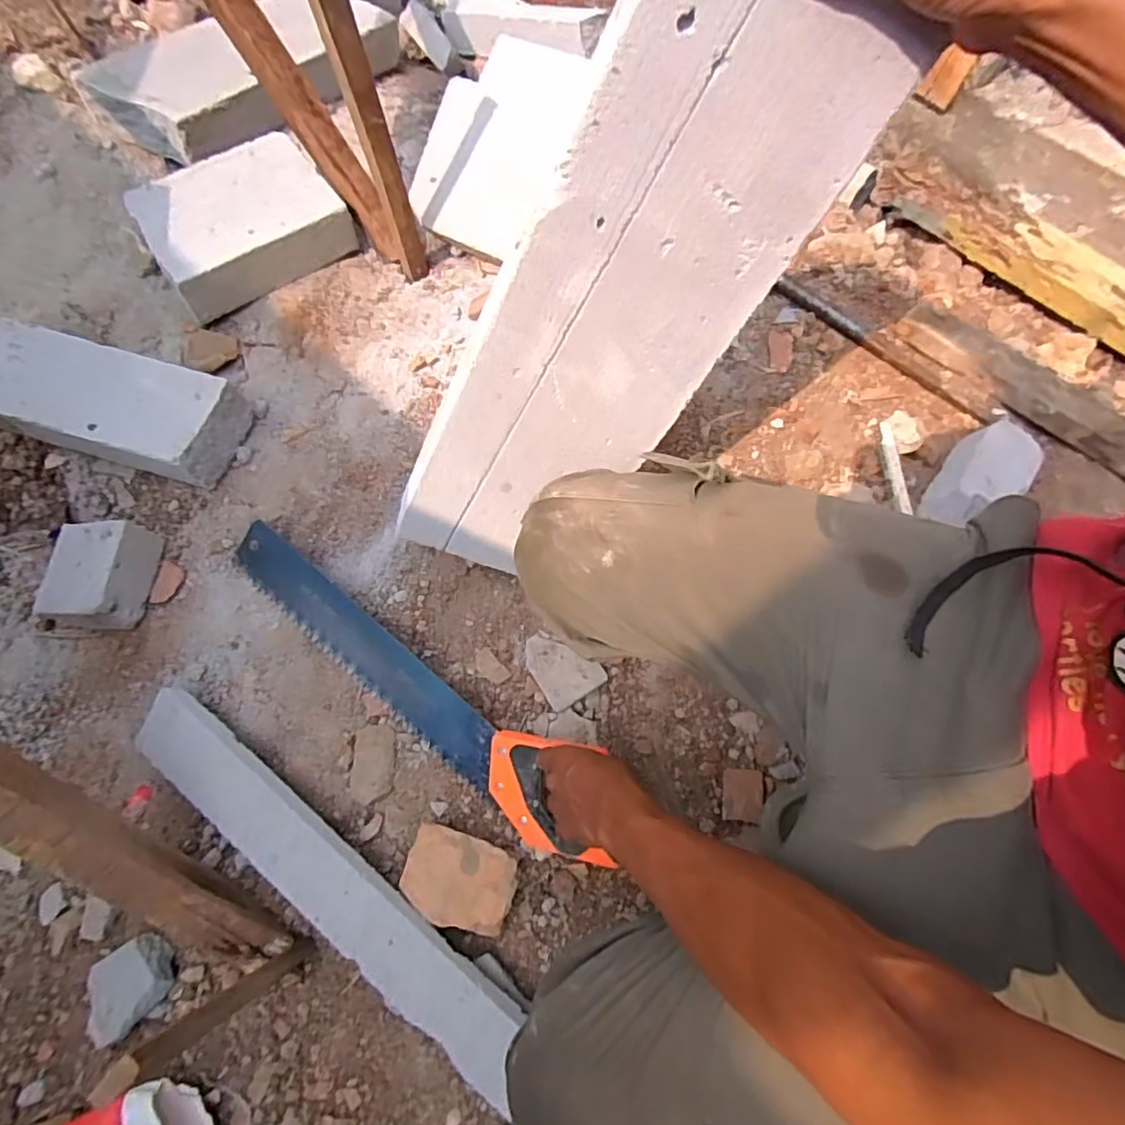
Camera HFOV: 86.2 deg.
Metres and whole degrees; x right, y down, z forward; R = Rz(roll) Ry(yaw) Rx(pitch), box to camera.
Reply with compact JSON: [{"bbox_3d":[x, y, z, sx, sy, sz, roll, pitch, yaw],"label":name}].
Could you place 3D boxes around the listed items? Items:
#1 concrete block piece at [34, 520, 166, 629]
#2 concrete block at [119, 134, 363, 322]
[{"bbox_3d":[-0.532,0.013,0.698,0.088,0.075,0.116,4,71,1],"label":"concrete block piece"},{"bbox_3d":[-0.467,-0.498,0.879,0.253,0.084,0.204,-36,75,-12],"label":"concrete block"}]

